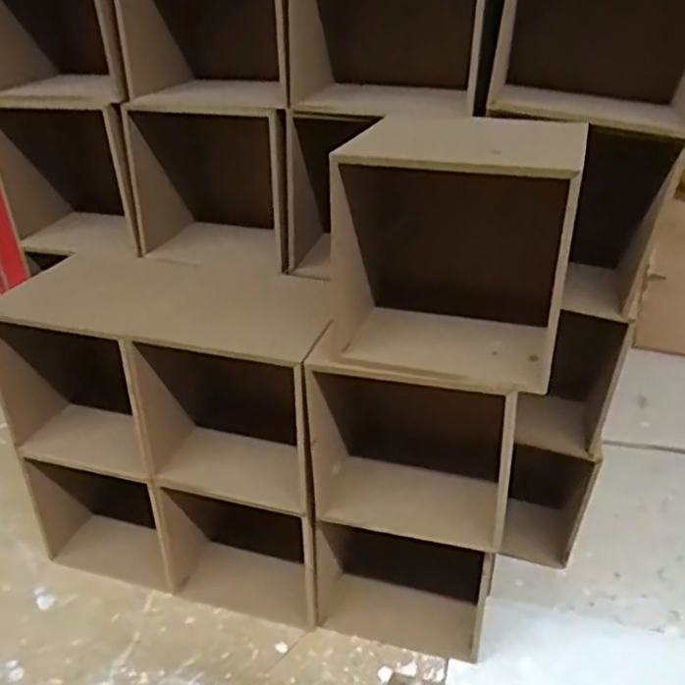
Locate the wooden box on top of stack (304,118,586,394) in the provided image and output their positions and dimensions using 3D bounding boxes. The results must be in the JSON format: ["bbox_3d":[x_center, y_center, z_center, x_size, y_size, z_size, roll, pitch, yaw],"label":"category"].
[{"bbox_3d":[0.059,-0.055,0.367,0.118,0.112,0.121,8,30,15],"label":"wooden box on top of stack"}]

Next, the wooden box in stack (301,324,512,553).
[{"bbox_3d":[0.038,0.050,0.403,0.107,0.113,0.088,3,29,6],"label":"wooden box in stack"}]

